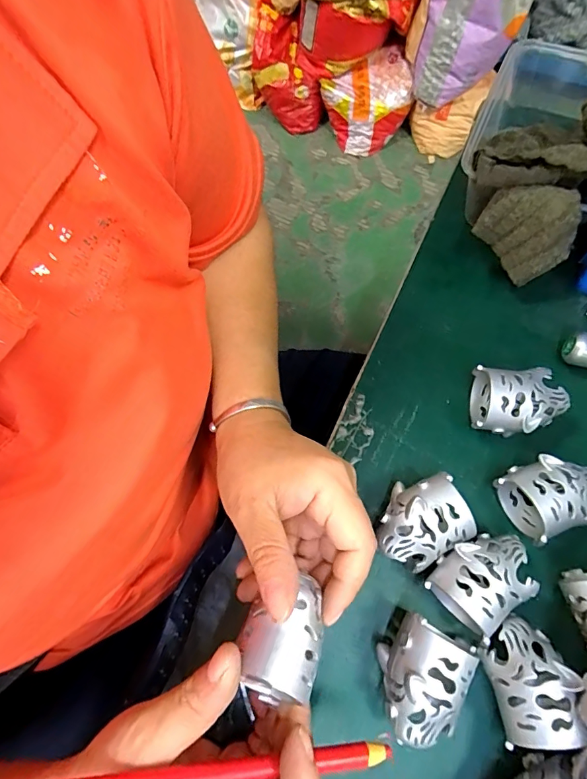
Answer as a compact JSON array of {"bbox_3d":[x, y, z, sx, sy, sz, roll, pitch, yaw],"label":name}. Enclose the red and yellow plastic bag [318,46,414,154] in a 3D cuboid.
[{"bbox_3d":[0.261,-0.967,1.384,0.264,0.168,0.214,-25,69,-8],"label":"red and yellow plastic bag"}]

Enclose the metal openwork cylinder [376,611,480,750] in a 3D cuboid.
[{"bbox_3d":[0.064,0.149,0.212,0.040,0.040,0.053,22,70,11],"label":"metal openwork cylinder"}]

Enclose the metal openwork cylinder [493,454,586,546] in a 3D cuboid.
[{"bbox_3d":[0.152,0.062,0.242,0.046,0.037,0.041,-17,68,-5],"label":"metal openwork cylinder"}]

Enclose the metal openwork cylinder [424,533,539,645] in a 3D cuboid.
[{"bbox_3d":[0.105,0.103,0.228,0.050,0.038,0.040,-38,71,-13],"label":"metal openwork cylinder"}]

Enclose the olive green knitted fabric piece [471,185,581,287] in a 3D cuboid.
[{"bbox_3d":[0.162,-0.110,0.280,0.063,0.055,0.012,49,39,-3],"label":"olive green knitted fabric piece"}]

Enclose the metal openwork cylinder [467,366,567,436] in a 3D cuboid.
[{"bbox_3d":[0.143,0.010,0.263,0.050,0.035,0.040,9,68,6],"label":"metal openwork cylinder"}]

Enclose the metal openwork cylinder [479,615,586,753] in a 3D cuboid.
[{"bbox_3d":[0.117,0.147,0.210,0.034,0.041,0.049,-9,67,-1],"label":"metal openwork cylinder"}]

